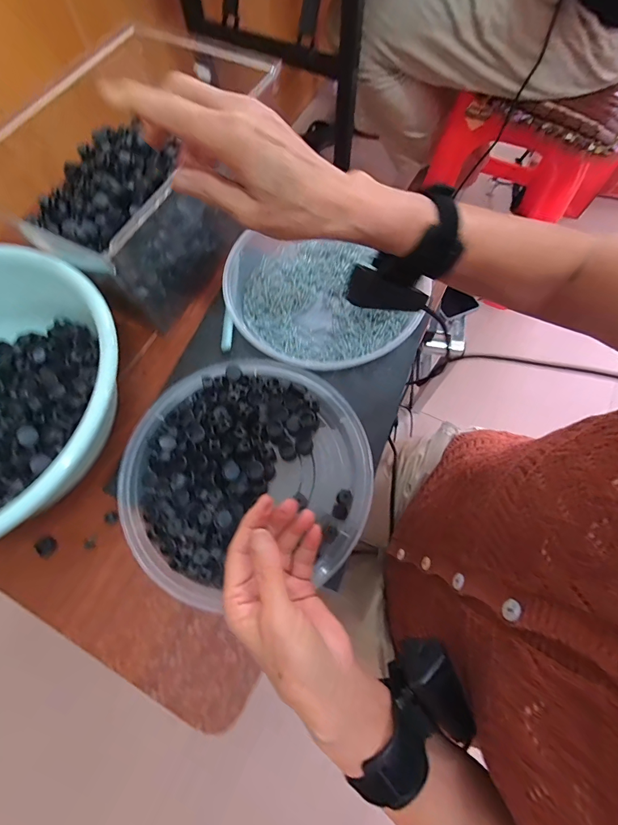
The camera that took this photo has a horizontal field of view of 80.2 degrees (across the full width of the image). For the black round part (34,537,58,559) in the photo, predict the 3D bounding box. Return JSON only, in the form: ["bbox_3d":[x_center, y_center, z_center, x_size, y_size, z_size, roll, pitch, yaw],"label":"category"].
[{"bbox_3d":[-0.251,0.128,0.350,0.021,0.004,0.017,29,72,11],"label":"black round part"}]

